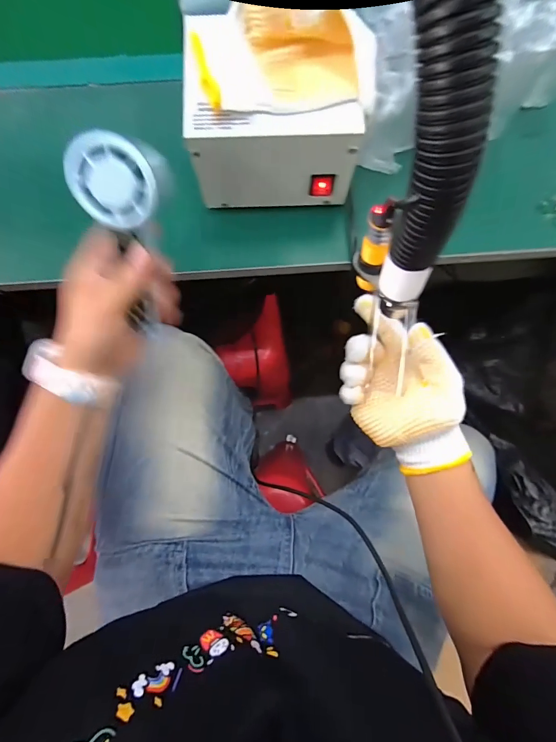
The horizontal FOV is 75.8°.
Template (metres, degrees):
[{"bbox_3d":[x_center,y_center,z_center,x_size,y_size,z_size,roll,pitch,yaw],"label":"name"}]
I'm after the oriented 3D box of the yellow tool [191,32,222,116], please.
[{"bbox_3d":[-0.063,-0.257,0.311,0.013,0.009,0.078,-21,80,-3],"label":"yellow tool"}]

